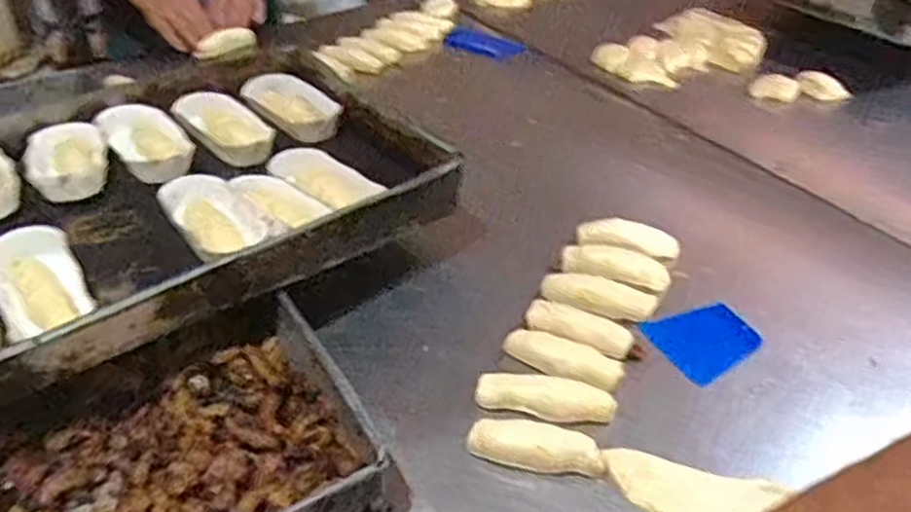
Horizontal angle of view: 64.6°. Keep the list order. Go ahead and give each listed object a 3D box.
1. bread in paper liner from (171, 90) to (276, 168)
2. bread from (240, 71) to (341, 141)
[{"bbox_3d":[-0.261,-0.148,0.828,0.072,0.031,0.154,-31,48,-32],"label":"bread in paper liner"},{"bbox_3d":[-0.198,-0.183,0.872,0.073,0.034,0.138,-29,47,-30],"label":"bread"}]

